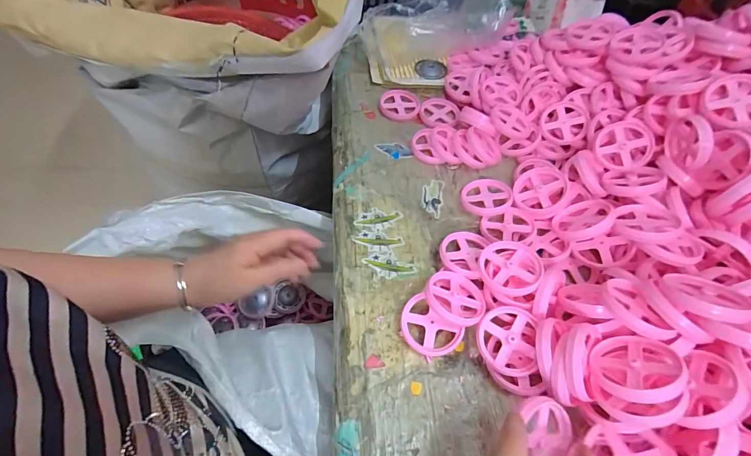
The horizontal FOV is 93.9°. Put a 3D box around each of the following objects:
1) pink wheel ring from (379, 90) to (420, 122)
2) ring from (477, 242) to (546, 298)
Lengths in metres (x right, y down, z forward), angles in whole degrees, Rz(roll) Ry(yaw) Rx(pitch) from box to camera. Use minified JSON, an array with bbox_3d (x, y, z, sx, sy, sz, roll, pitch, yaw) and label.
[{"bbox_3d":[0.039,-0.201,0.567,0.064,0.008,0.067,2,56,-3],"label":"pink wheel ring"},{"bbox_3d":[0.143,0.041,0.373,0.062,0.013,0.065,-7,46,7],"label":"ring"}]

